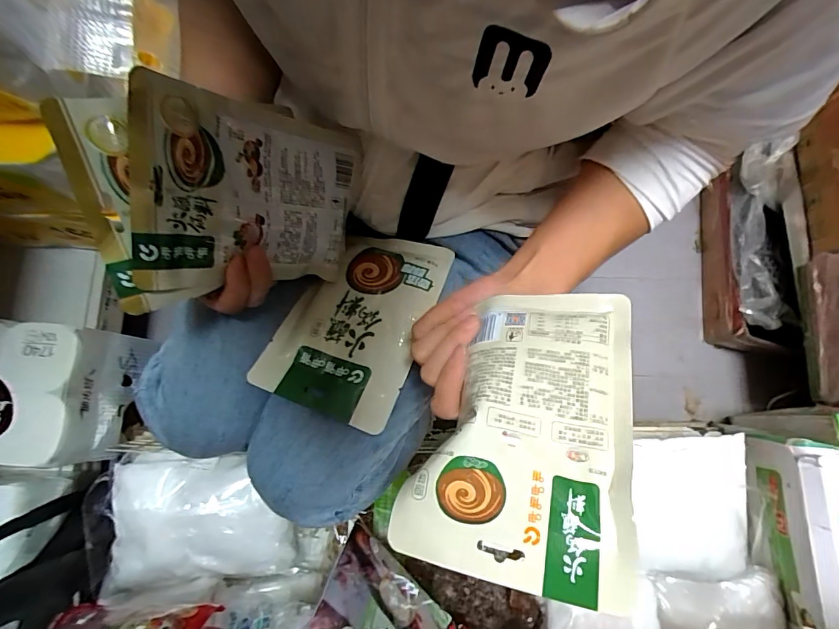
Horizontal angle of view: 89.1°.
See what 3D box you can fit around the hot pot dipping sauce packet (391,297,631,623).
[{"bbox_3d":[0.061,0.058,0.253,0.117,0.017,0.175,5,59,18],"label":"hot pot dipping sauce packet"}]

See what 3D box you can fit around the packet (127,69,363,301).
[{"bbox_3d":[-0.115,-0.084,0.316,0.016,0.173,0.125,14,104,38],"label":"packet"}]

